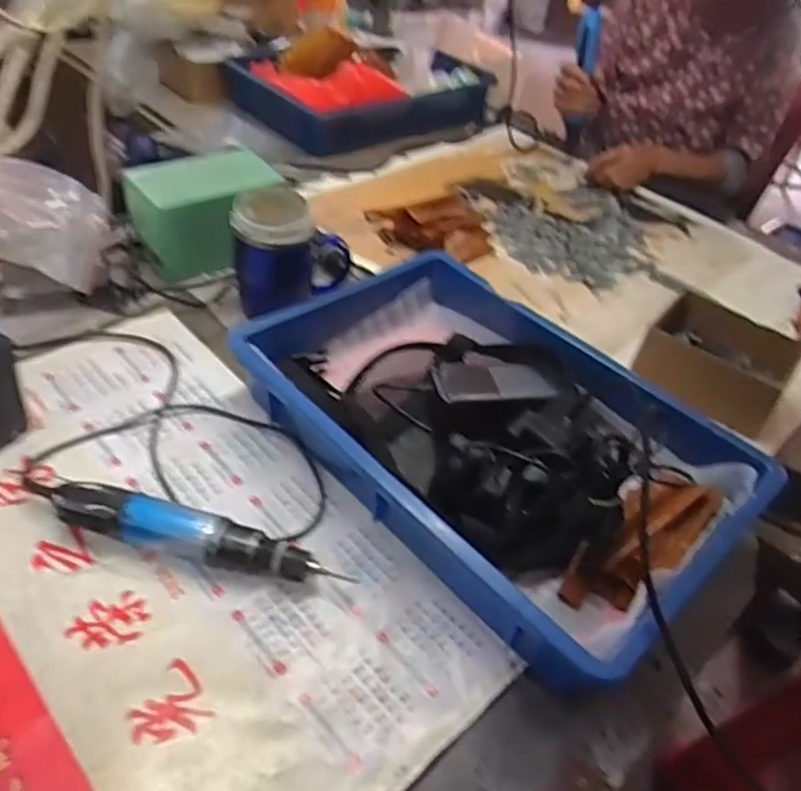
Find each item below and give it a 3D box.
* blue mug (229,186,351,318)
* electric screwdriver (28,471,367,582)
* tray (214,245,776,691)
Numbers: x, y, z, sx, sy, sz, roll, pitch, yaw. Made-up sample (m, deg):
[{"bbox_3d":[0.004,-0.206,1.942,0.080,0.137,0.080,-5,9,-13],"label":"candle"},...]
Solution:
[{"bbox_3d":[-0.122,-0.146,0.729,0.115,0.132,0.085,11,43,1],"label":"blue mug"},{"bbox_3d":[-0.182,0.106,0.522,0.279,0.036,0.041,14,42,8],"label":"electric screwdriver"},{"bbox_3d":[0.080,0.026,0.599,0.277,0.100,0.418,-29,53,-34],"label":"tray"}]

